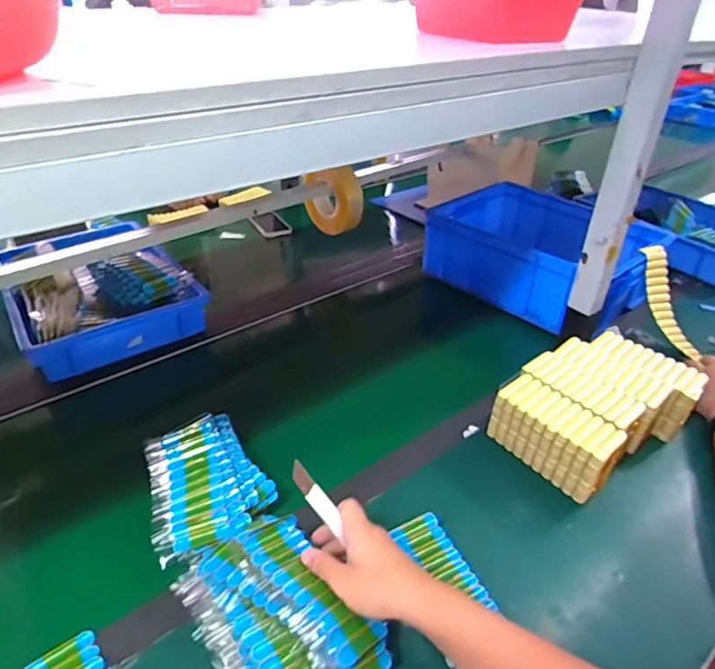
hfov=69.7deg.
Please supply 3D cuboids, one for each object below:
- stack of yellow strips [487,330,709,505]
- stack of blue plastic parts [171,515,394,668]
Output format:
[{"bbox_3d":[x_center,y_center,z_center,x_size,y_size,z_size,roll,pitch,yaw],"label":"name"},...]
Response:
[{"bbox_3d":[0.350,0.096,0.748,0.277,0.086,0.183,-25,42,-32],"label":"stack of yellow strips"},{"bbox_3d":[-0.073,0.260,0.479,0.130,0.046,0.194,-25,42,-32],"label":"stack of blue plastic parts"}]

